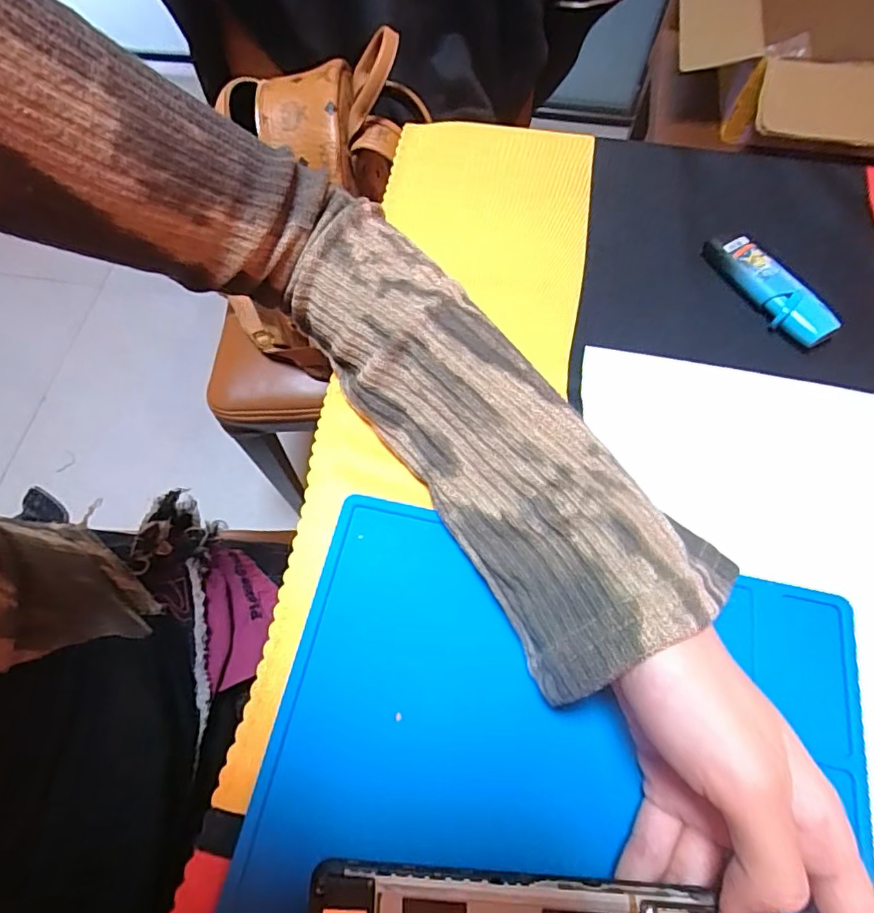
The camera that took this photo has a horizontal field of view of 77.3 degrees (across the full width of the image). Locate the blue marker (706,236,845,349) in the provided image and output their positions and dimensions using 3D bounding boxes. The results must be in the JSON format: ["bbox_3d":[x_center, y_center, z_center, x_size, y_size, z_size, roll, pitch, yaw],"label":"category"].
[{"bbox_3d":[0.184,-0.094,0.303,0.022,0.015,0.080,-27,68,-11],"label":"blue marker"}]

